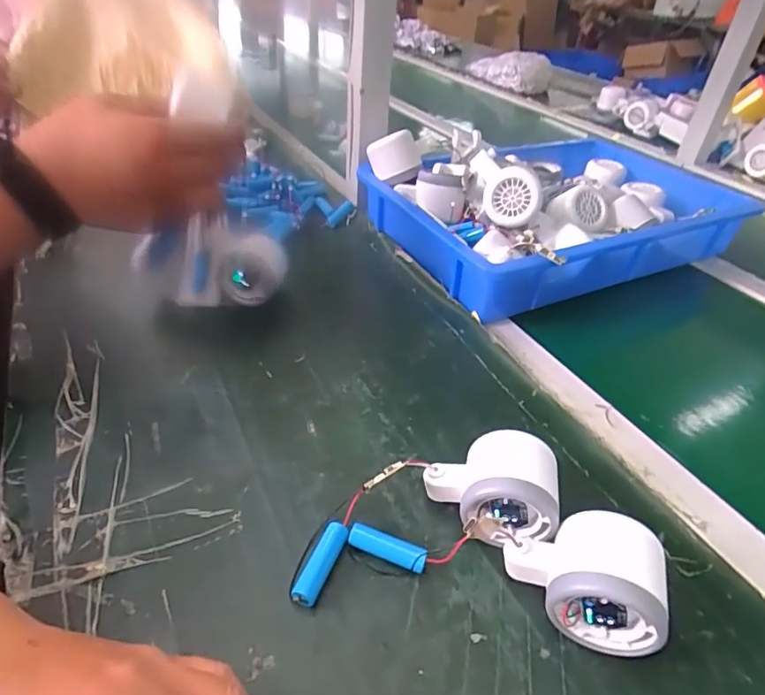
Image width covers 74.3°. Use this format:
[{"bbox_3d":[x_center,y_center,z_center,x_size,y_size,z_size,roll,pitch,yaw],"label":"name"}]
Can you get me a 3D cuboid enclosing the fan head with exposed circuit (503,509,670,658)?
[{"bbox_3d":[0.113,0.126,0.285,0.081,0.054,0.055,14,40,13],"label":"fan head with exposed circuit"}]

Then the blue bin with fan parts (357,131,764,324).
[{"bbox_3d":[0.220,-0.183,0.637,0.430,0.132,0.282,-16,43,-23],"label":"blue bin with fan parts"}]

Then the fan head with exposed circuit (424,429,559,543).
[{"bbox_3d":[0.070,0.090,0.327,0.082,0.056,0.058,10,39,7],"label":"fan head with exposed circuit"}]

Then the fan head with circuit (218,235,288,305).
[{"bbox_3d":[-0.129,-0.079,0.514,0.062,0.056,0.039,4,39,1],"label":"fan head with circuit"}]

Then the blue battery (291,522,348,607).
[{"bbox_3d":[-0.036,0.129,0.304,0.014,0.017,0.049,16,40,15],"label":"blue battery"}]

